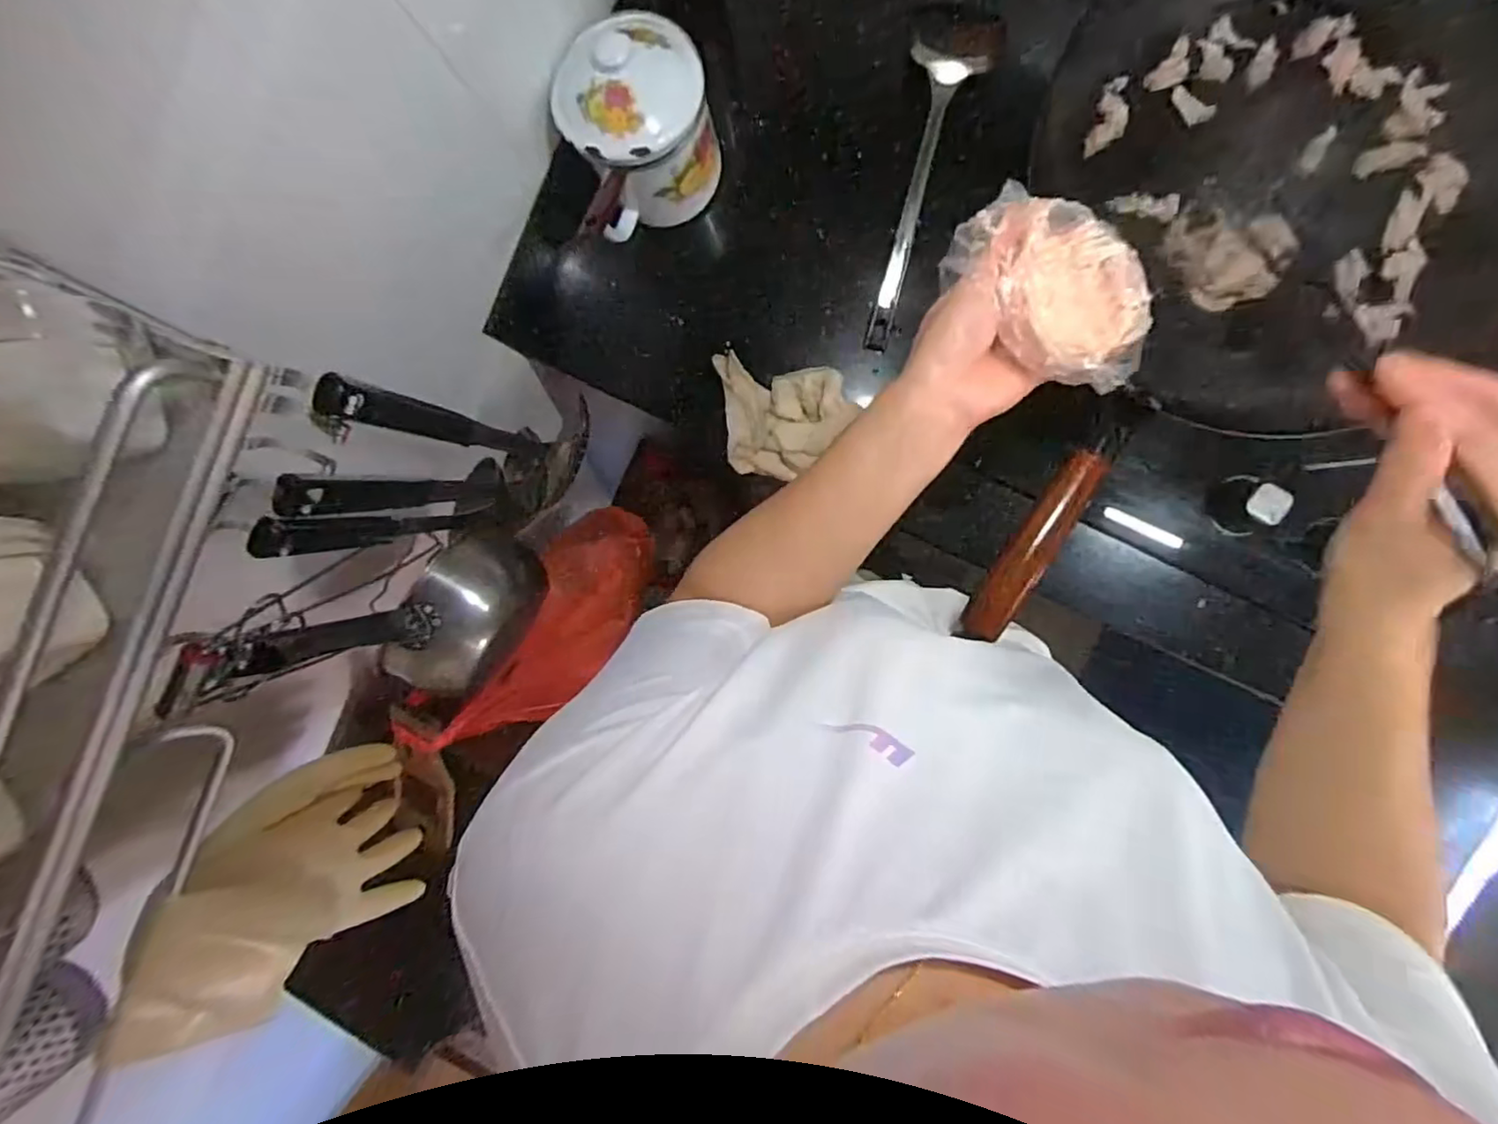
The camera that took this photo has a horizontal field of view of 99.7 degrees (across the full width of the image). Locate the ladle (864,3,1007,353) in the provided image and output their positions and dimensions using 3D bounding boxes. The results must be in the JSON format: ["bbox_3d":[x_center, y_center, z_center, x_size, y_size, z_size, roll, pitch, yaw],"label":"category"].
[{"bbox_3d":[0.158,-0.360,0.592,0.079,0.037,0.308,16,96,4],"label":"ladle"}]

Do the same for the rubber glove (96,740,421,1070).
[{"bbox_3d":[-0.318,0.227,0.453,0.051,0.216,0.130,5,95,6],"label":"rubber glove"}]

